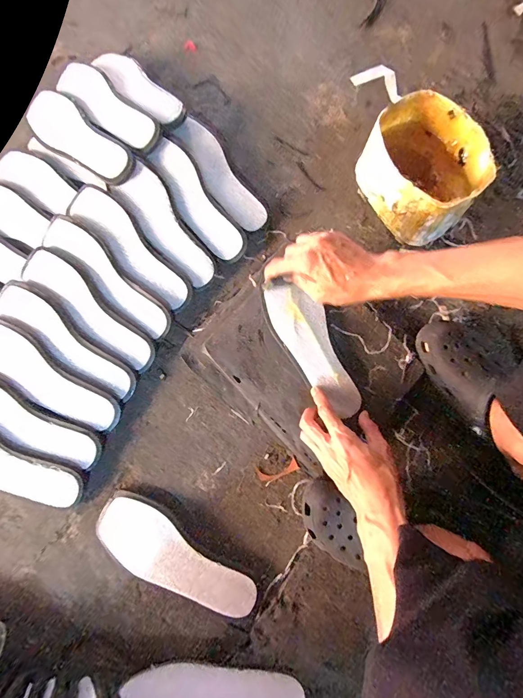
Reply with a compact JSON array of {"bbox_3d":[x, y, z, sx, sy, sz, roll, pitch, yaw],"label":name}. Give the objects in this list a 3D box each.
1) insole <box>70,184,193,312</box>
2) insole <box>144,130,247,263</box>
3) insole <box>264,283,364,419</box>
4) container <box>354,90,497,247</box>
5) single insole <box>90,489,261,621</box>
[{"bbox_3d":[-0.217,-0.167,0.559,0.071,0.022,0.250,-42,82,-8],"label":"insole"},{"bbox_3d":[-0.114,-0.252,0.579,0.070,0.022,0.236,-35,90,9],"label":"insole"},{"bbox_3d":[0.082,-0.005,0.518,0.073,0.017,0.219,-29,78,-5],"label":"insole"},{"bbox_3d":[0.248,-0.278,0.551,0.181,0.130,0.152,39,81,7],"label":"container"},{"bbox_3d":[-0.128,0.305,0.499,0.252,0.025,0.086,34,81,6],"label":"single insole"}]

